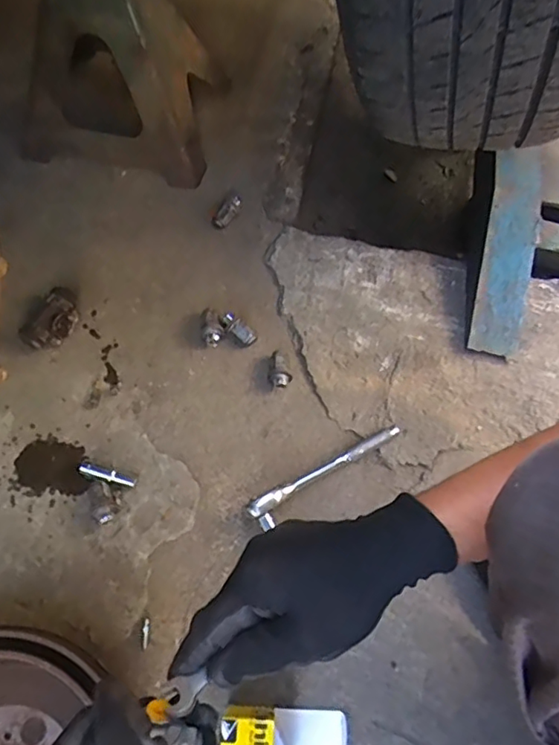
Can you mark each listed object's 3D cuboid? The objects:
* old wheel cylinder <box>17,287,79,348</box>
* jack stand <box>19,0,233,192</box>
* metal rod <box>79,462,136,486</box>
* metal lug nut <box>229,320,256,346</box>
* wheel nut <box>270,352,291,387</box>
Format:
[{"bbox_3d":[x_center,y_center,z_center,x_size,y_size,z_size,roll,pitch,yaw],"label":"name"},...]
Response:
[{"bbox_3d":[-0.270,-0.062,0.647,0.043,0.032,0.078,23,67,7],"label":"old wheel cylinder"},{"bbox_3d":[-0.204,-0.440,0.684,0.239,0.295,0.220,14,66,3],"label":"jack stand"},{"bbox_3d":[-0.187,0.112,0.591,0.061,0.014,0.013,16,66,4],"label":"metal rod"},{"bbox_3d":[-0.045,-0.046,0.660,0.036,0.025,0.020,43,70,15],"label":"metal lug nut"},{"bbox_3d":[0.002,-0.003,0.651,0.024,0.023,0.045,5,66,-1],"label":"wheel nut"}]

